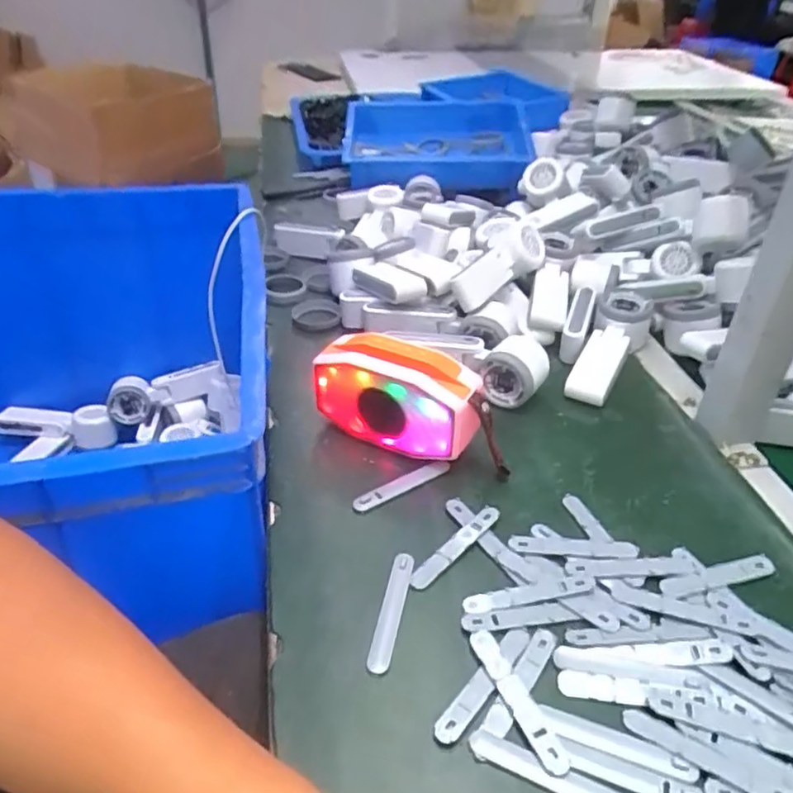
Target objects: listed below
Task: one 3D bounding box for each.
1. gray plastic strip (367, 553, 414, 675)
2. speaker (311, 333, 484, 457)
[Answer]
[{"bbox_3d":[-0.004,0.148,0.443,0.015,0.007,0.092,9,39,10],"label":"gray plastic strip"},{"bbox_3d":[0.001,0.004,0.558,0.148,0.093,0.052,19,41,22],"label":"speaker"}]

